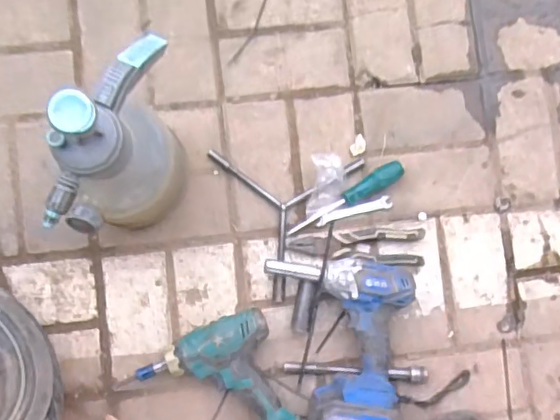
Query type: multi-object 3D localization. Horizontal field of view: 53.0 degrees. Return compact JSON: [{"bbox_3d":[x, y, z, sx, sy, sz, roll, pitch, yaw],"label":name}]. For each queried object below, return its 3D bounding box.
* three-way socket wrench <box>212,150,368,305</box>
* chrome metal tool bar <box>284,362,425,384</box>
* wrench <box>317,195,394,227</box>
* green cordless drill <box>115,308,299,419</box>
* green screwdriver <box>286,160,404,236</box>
[{"bbox_3d":[0.004,0.025,0.800,0.219,0.010,0.206,4,85,-2],"label":"three-way socket wrench"},{"bbox_3d":[0.108,0.227,0.791,0.201,0.027,0.022,5,85,-2],"label":"chrome metal tool bar"},{"bbox_3d":[0.109,0.002,0.817,0.113,0.004,0.018,-15,86,-4],"label":"wrench"},{"bbox_3d":[-0.083,0.260,0.756,0.195,0.065,0.200,-23,88,-5],"label":"green cordless drill"},{"bbox_3d":[0.094,-0.017,0.809,0.187,0.023,0.030,-29,87,-4],"label":"green screwdriver"}]

